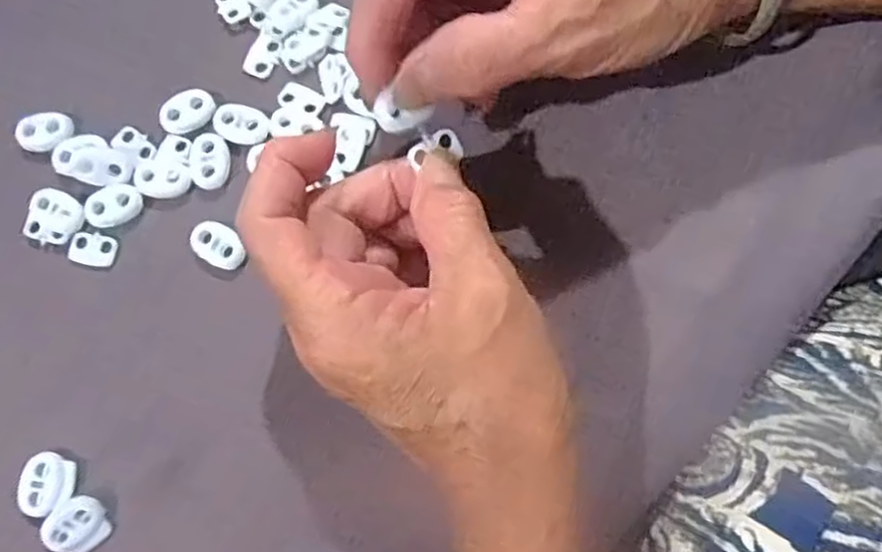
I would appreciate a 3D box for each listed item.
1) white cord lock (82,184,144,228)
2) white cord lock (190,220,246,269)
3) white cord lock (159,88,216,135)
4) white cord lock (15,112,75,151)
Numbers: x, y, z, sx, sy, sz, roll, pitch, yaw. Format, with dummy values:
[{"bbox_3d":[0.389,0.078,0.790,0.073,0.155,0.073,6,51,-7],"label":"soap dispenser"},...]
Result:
[{"bbox_3d":[-0.129,-0.028,0.278,0.022,0.004,0.015,-21,79,-3],"label":"white cord lock"},{"bbox_3d":[-0.086,-0.012,0.276,0.022,0.005,0.015,33,81,7],"label":"white cord lock"},{"bbox_3d":[-0.102,-0.066,0.284,0.022,0.004,0.016,-33,80,-5],"label":"white cord lock"},{"bbox_3d":[-0.160,-0.059,0.286,0.022,0.004,0.015,-4,79,0],"label":"white cord lock"}]

